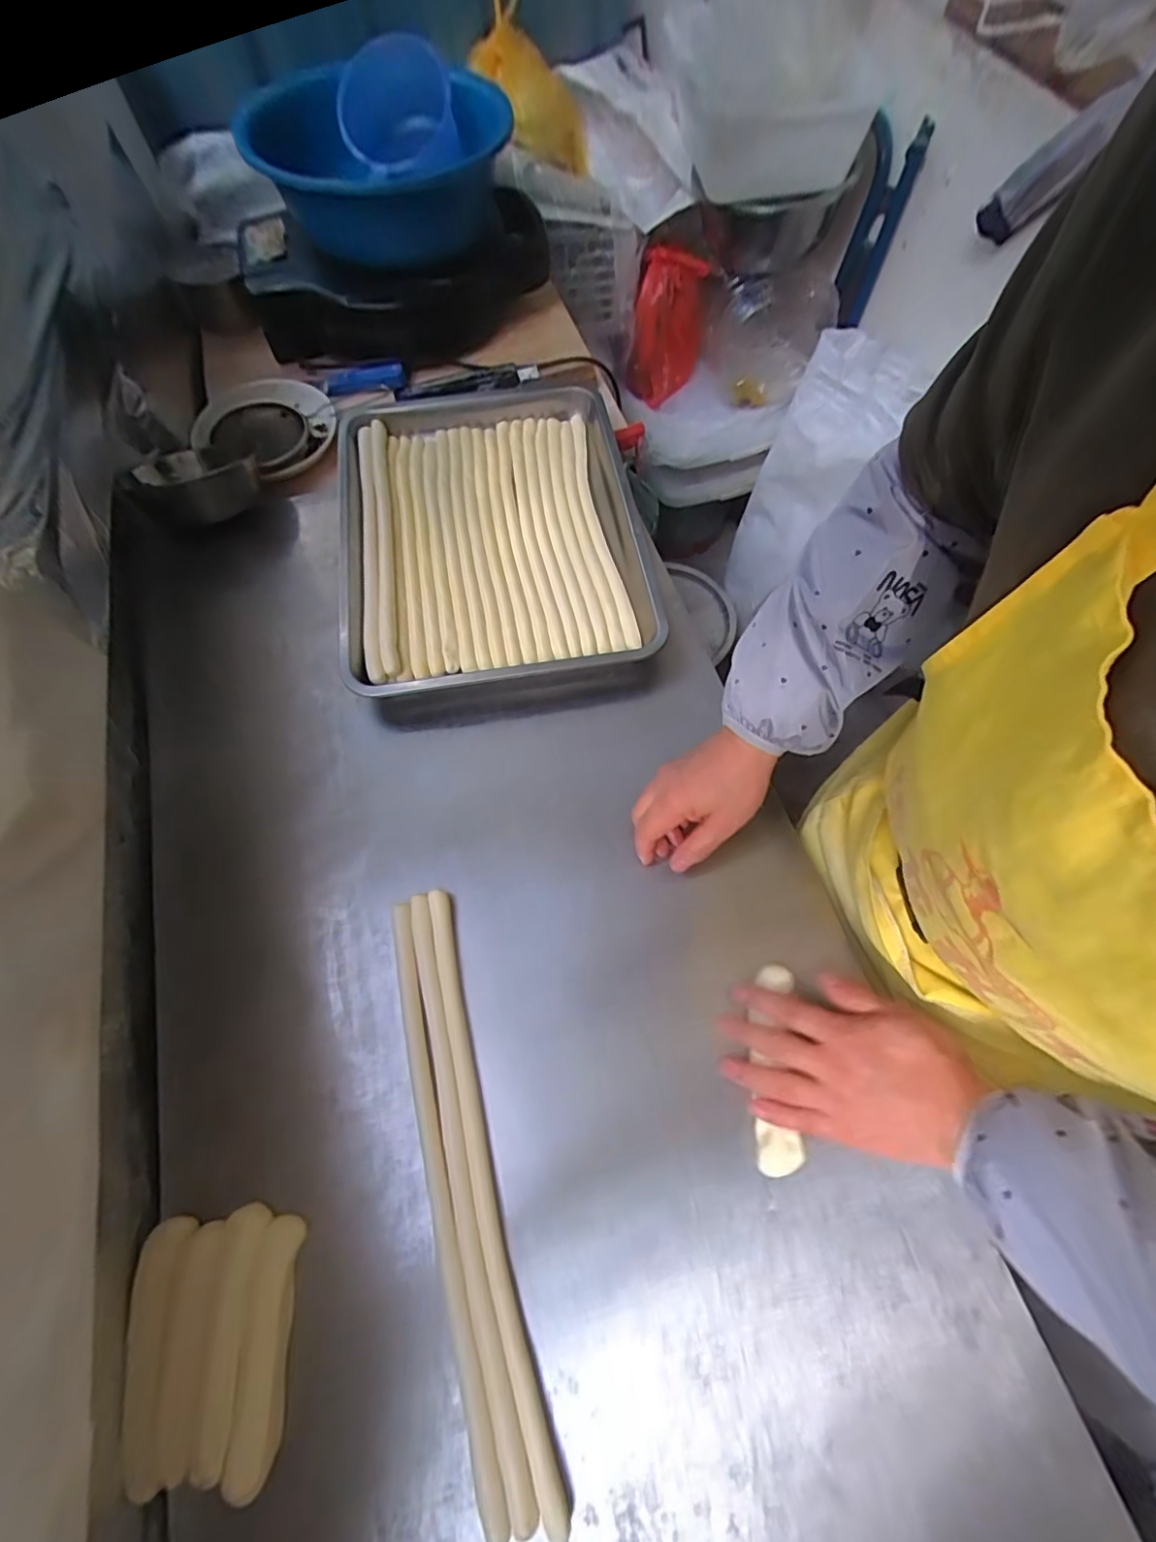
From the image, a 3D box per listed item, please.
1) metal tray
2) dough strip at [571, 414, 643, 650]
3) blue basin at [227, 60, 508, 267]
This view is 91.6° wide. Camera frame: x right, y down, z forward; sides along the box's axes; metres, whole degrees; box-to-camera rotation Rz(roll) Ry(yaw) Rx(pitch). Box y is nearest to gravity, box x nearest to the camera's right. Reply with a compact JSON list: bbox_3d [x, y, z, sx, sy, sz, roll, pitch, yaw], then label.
[{"bbox_3d":[-0.107,-0.304,0.680,0.349,0.041,0.471,-10,68,-2],"label":"metal tray"},{"bbox_3d":[0.026,-0.304,0.689,0.025,0.015,0.380,-10,68,-2],"label":"dough strip"},{"bbox_3d":[-0.256,-0.817,0.756,0.352,0.159,0.399,-12,68,-3],"label":"blue basin"}]

